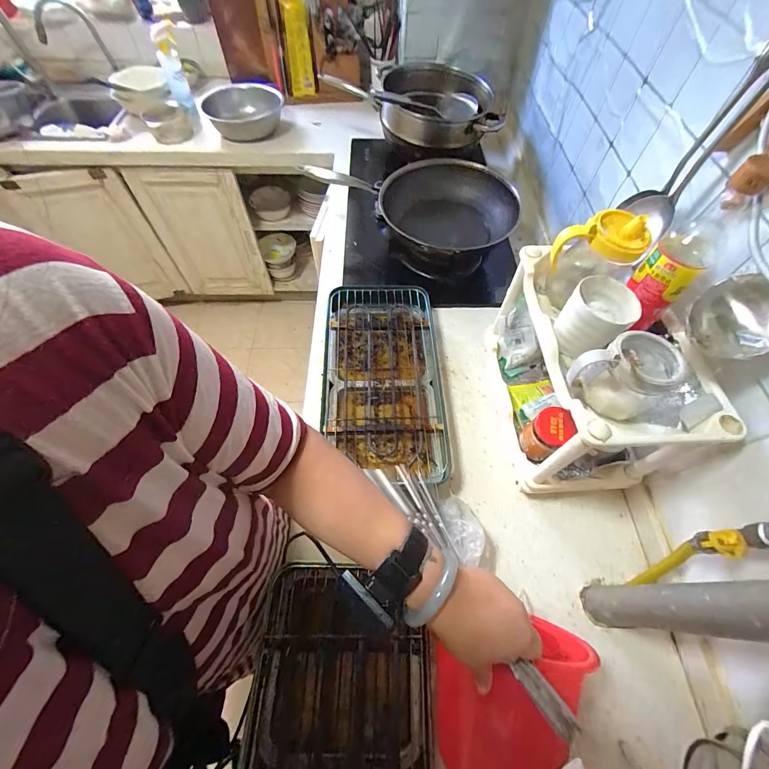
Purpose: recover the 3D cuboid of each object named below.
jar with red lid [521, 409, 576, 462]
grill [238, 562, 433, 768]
[{"bbox_3d":[0.274,0.083,0.591,0.065,0.085,0.059,-24,62,-14],"label":"jar with red lid"},{"bbox_3d":[-0.059,0.458,0.408,0.223,0.056,0.427,1,58,1],"label":"grill"}]

